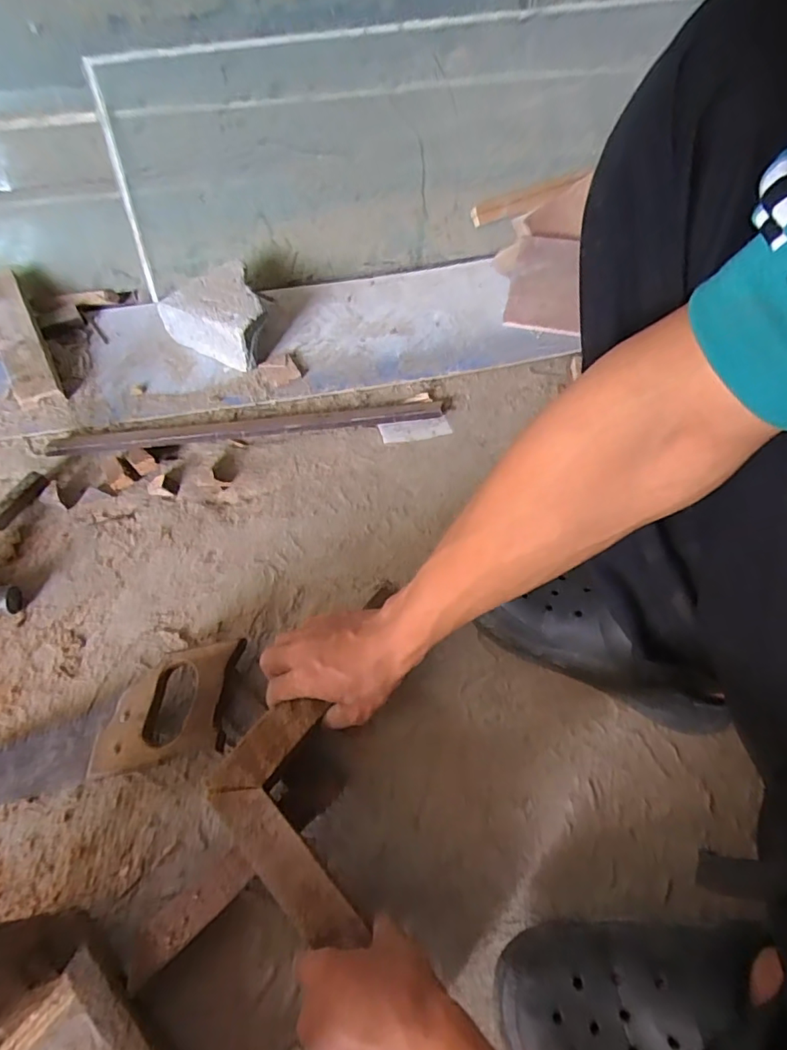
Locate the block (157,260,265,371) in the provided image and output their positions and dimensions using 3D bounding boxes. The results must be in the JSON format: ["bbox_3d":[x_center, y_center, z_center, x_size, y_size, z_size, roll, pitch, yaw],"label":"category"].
[{"bbox_3d":[-0.228,-0.290,0.732,0.136,0.078,0.112,23,63,11],"label":"block"}]

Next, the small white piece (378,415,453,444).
[{"bbox_3d":[0.029,-0.125,0.691,0.091,0.006,0.028,-11,80,-7],"label":"small white piece"}]

